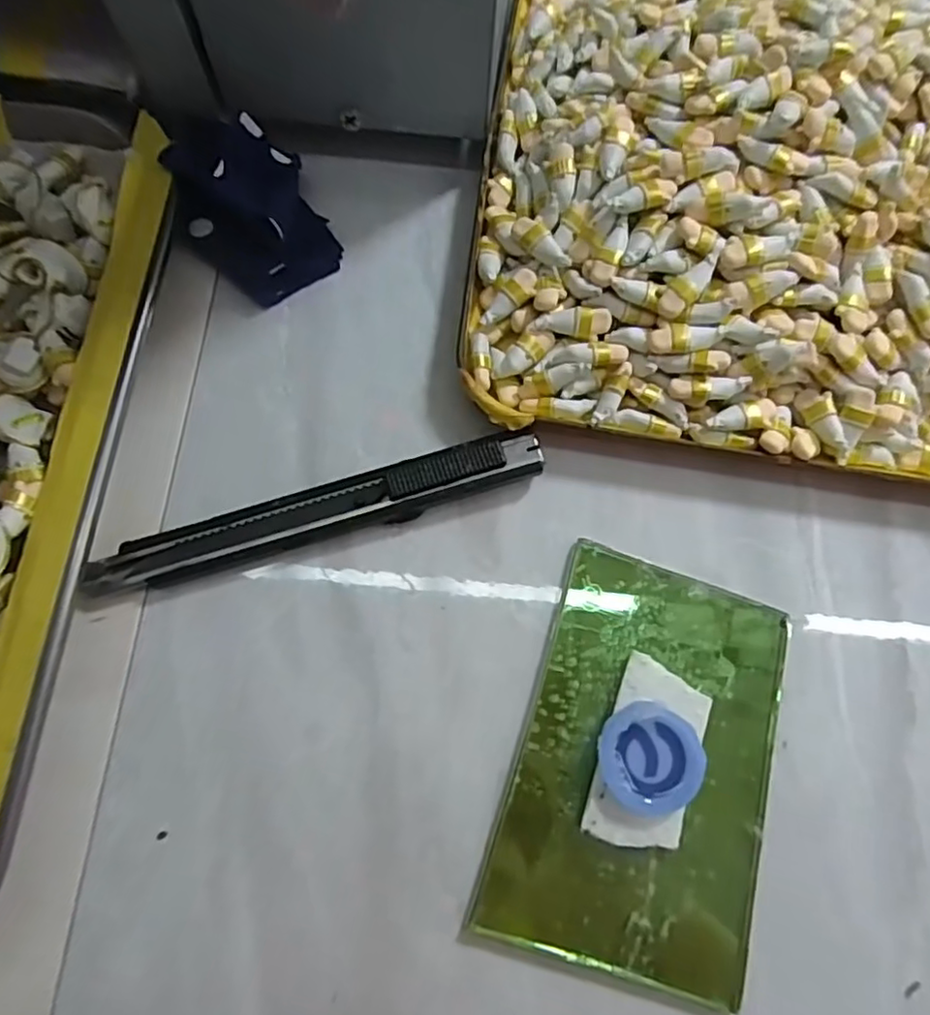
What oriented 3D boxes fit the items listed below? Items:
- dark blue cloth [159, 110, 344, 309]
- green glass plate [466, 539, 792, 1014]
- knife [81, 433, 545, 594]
[{"bbox_3d":[-0.069,-0.095,0.199,0.041,0.030,0.047,-33,78,-10],"label":"dark blue cloth"},{"bbox_3d":[0.049,0.068,0.166,0.067,0.009,0.104,18,74,5],"label":"green glass plate"},{"bbox_3d":[-0.041,0.002,0.184,0.132,0.013,0.014,-15,76,-6],"label":"knife"}]

